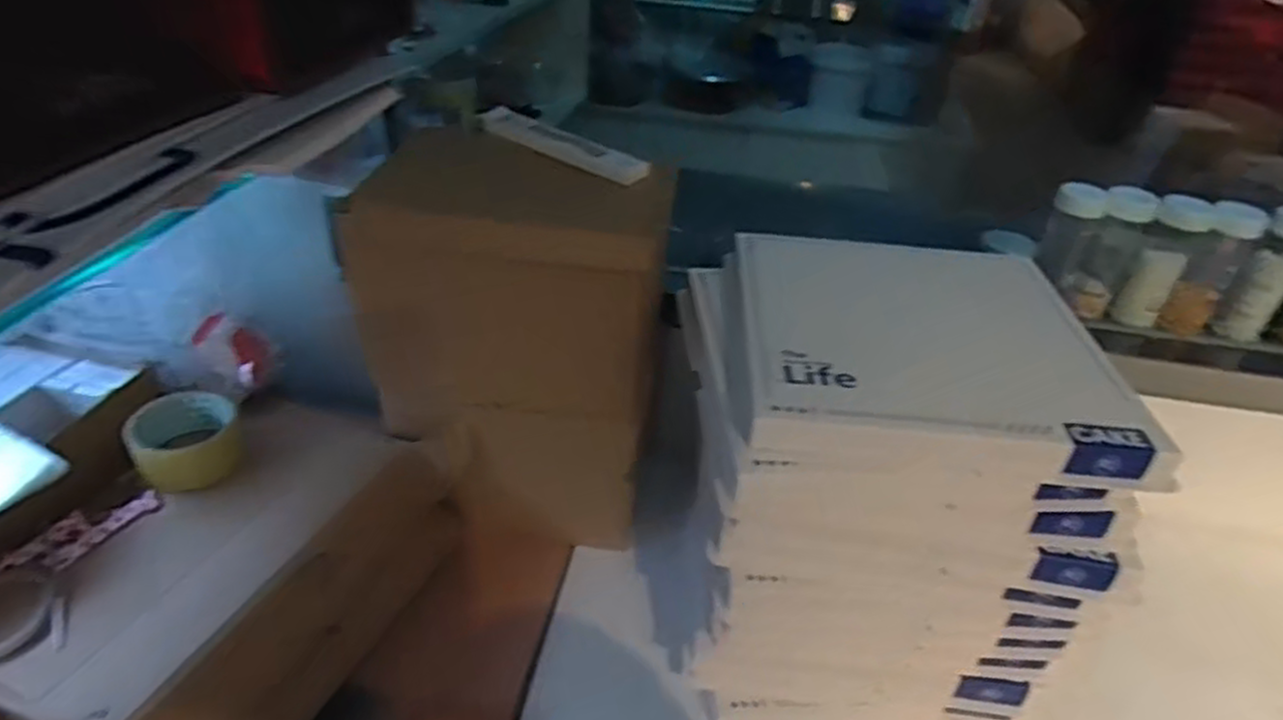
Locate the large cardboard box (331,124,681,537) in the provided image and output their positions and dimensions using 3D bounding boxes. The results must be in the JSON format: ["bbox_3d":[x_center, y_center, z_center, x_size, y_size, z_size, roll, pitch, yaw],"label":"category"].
[{"bbox_3d":[-0.112,-0.031,0.716,0.249,0.299,0.199,8,36,4],"label":"large cardboard box"}]

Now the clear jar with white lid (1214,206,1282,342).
[{"bbox_3d":[0.622,-0.081,0.746,0.044,0.137,0.044,3,36,-2],"label":"clear jar with white lid"}]

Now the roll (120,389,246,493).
[{"bbox_3d":[-0.406,0.070,0.675,0.084,0.048,0.080,-16,41,-25],"label":"roll"}]

